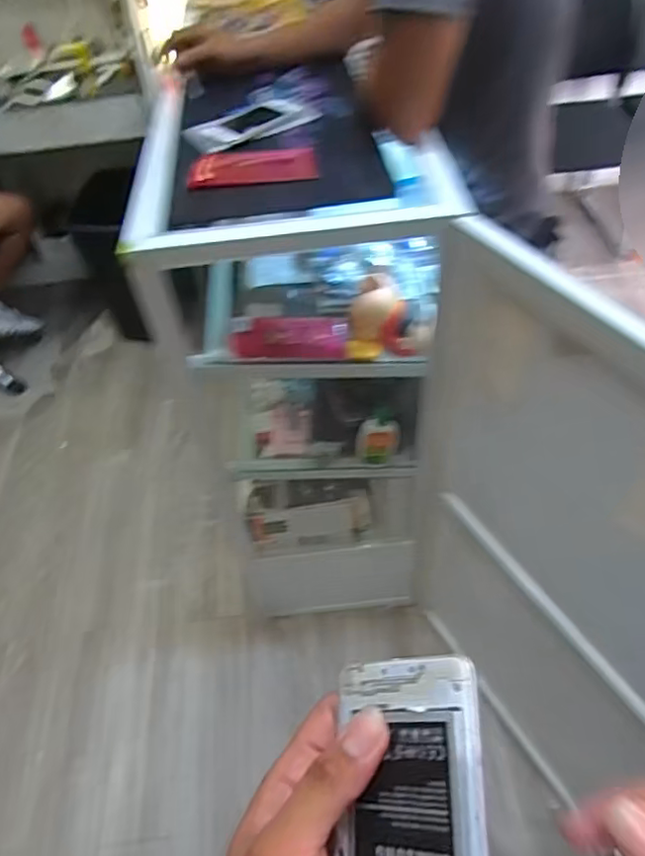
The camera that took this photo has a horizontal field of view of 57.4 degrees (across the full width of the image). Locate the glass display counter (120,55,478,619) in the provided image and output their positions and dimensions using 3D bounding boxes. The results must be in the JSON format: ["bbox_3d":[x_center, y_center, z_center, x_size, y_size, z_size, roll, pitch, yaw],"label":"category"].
[{"bbox_3d":[0.004,-0.052,1.162,0.433,1.003,0.494,-6,50,0],"label":"glass display counter"}]

